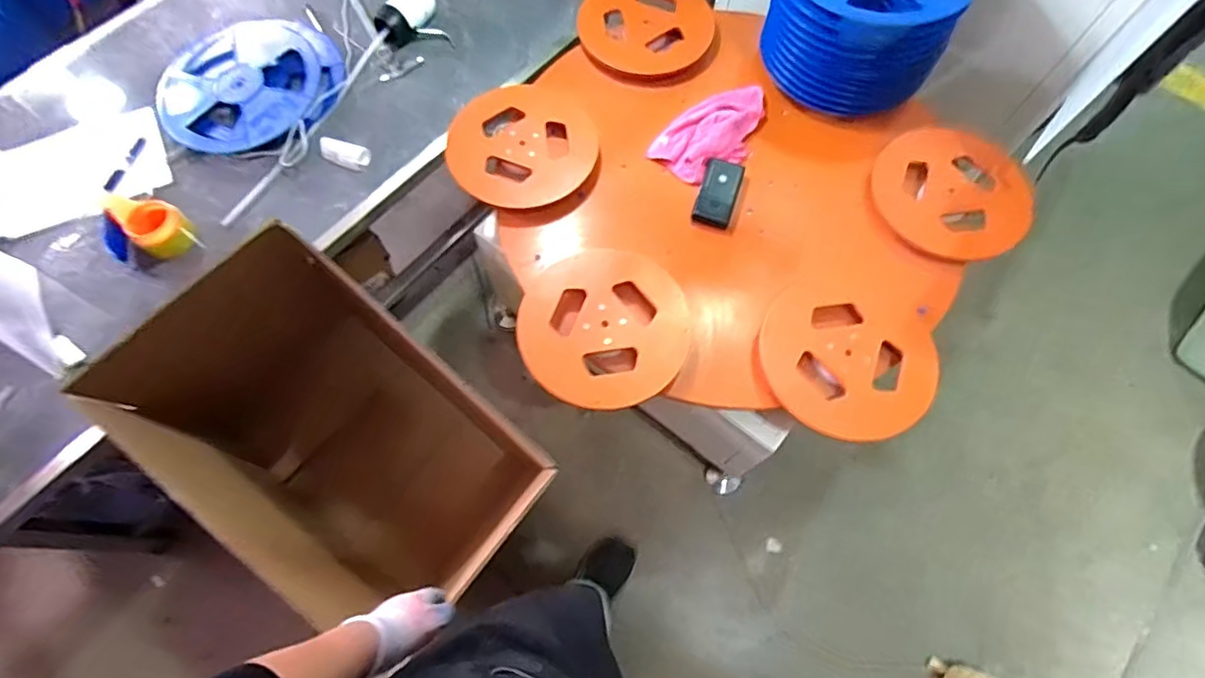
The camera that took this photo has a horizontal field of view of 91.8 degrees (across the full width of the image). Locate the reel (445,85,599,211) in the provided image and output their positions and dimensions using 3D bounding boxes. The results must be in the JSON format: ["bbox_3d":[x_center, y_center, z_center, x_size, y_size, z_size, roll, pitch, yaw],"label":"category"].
[{"bbox_3d":[-0.155,-0.368,1.086,0.264,0.031,0.279,1,69,-2],"label":"reel"}]

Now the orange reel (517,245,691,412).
[{"bbox_3d":[0.001,-0.026,0.956,0.264,0.028,0.282,1,69,-2],"label":"orange reel"}]

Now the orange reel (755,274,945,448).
[{"bbox_3d":[0.392,0.024,0.936,0.263,0.038,0.256,1,69,-2],"label":"orange reel"}]

